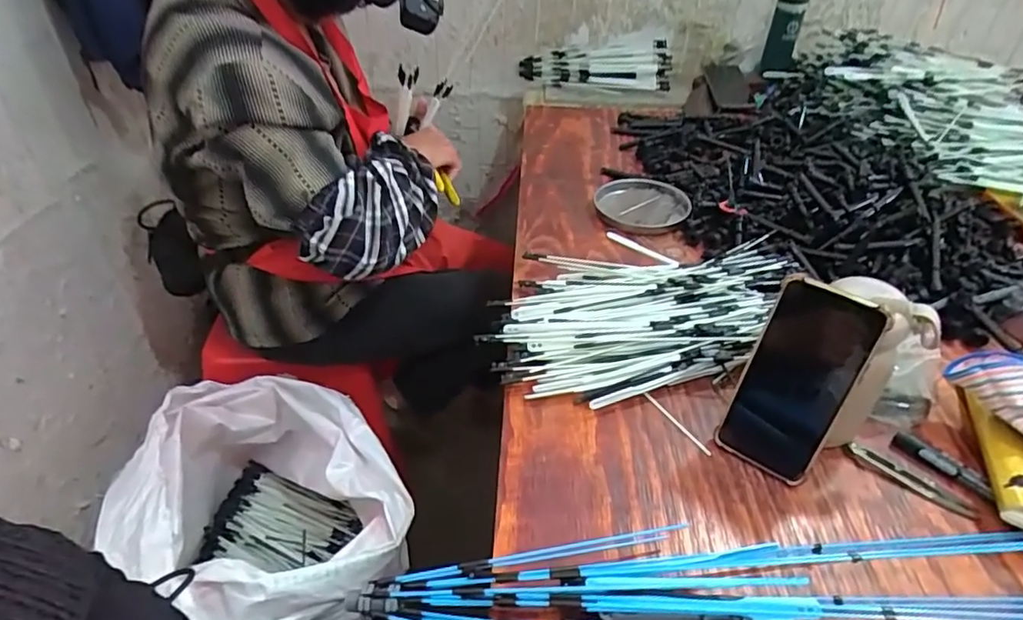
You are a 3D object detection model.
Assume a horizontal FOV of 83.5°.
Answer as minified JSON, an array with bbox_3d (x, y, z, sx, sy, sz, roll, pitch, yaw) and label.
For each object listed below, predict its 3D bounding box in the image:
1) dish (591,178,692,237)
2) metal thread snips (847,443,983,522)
[{"bbox_3d":[0.189,-0.153,0.831,0.127,0.015,0.134,0,40,0],"label":"dish"},{"bbox_3d":[0.339,0.142,0.487,0.098,0.010,0.017,32,49,31],"label":"metal thread snips"}]

